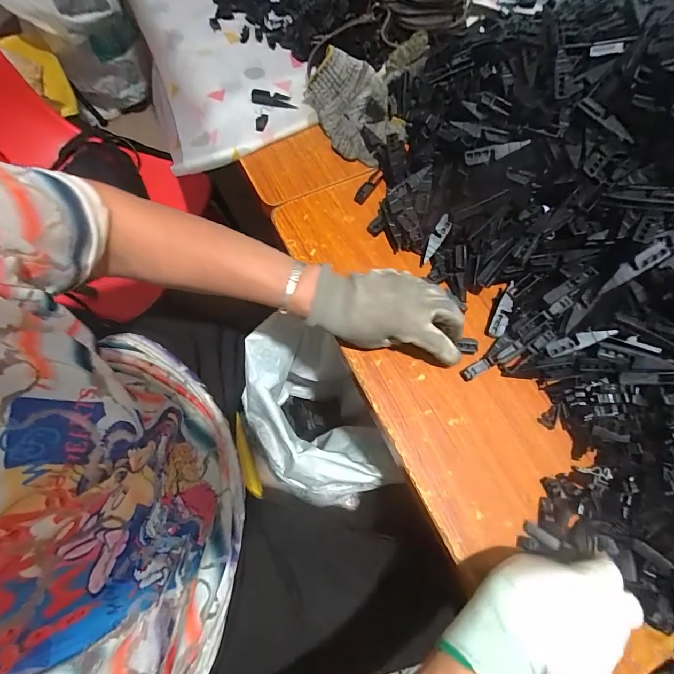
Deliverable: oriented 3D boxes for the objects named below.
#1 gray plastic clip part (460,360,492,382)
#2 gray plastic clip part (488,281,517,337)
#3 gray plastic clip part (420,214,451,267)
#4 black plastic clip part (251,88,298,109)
[{"bbox_3d":[0.151,0.036,0.412,0.032,0.009,0.012,-31,73,5],"label":"gray plastic clip part"},{"bbox_3d":[0.192,-0.032,0.436,0.017,0.008,0.066,20,87,7],"label":"gray plastic clip part"},{"bbox_3d":[0.119,-0.116,0.456,0.016,0.012,0.064,30,98,10],"label":"gray plastic clip part"},{"bbox_3d":[-0.090,-0.337,0.535,0.062,0.012,0.021,4,69,-1],"label":"black plastic clip part"}]

